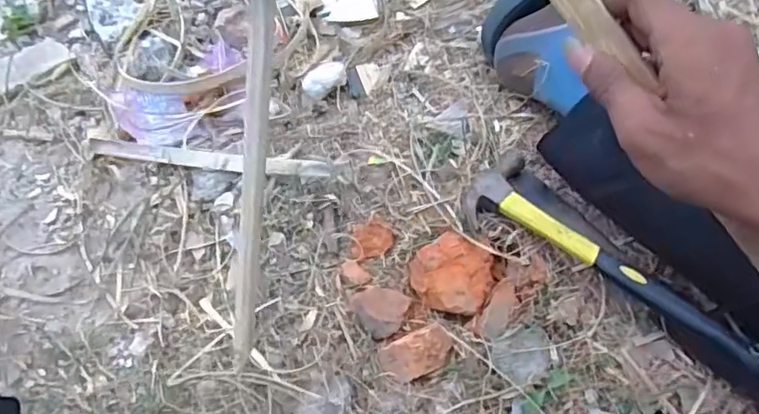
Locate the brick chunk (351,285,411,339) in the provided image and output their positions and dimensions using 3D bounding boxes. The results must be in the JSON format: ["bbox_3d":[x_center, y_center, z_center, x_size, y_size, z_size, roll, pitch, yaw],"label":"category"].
[{"bbox_3d":[0.002,0.087,0.517,0.046,0.019,0.049,-39,70,-12],"label":"brick chunk"}]

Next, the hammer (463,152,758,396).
[{"bbox_3d":[0.184,0.053,0.485,0.086,0.052,0.268,-39,71,-12],"label":"hammer"}]

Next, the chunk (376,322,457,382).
[{"bbox_3d":[0.033,0.124,0.495,0.064,0.017,0.035,-22,68,-6],"label":"chunk"}]

